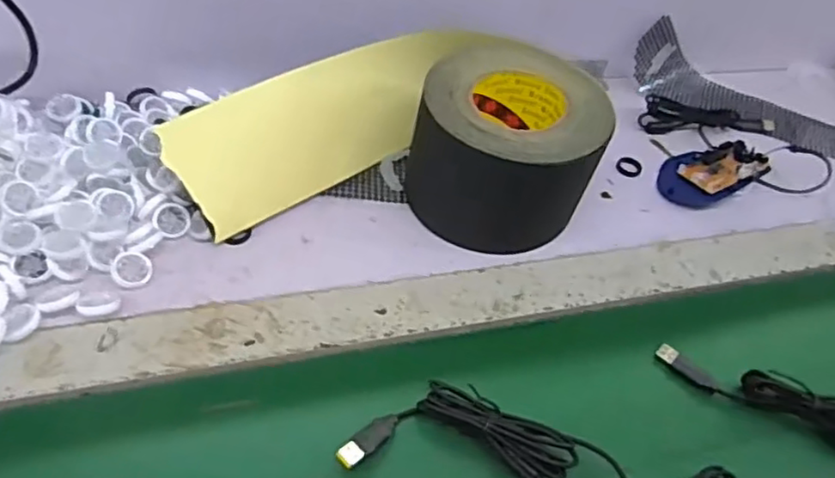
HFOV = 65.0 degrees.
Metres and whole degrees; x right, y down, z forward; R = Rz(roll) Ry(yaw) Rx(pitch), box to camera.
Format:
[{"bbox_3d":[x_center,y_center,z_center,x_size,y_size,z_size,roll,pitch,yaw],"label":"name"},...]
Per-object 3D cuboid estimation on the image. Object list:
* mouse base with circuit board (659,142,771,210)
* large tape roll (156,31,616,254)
[{"bbox_3d":[0.278,-0.066,0.628,0.096,0.030,0.065,-16,42,-19],"label":"mouse base with circuit board"},{"bbox_3d":[-0.022,-0.073,0.536,0.326,0.112,0.141,-3,40,-5],"label":"large tape roll"}]

